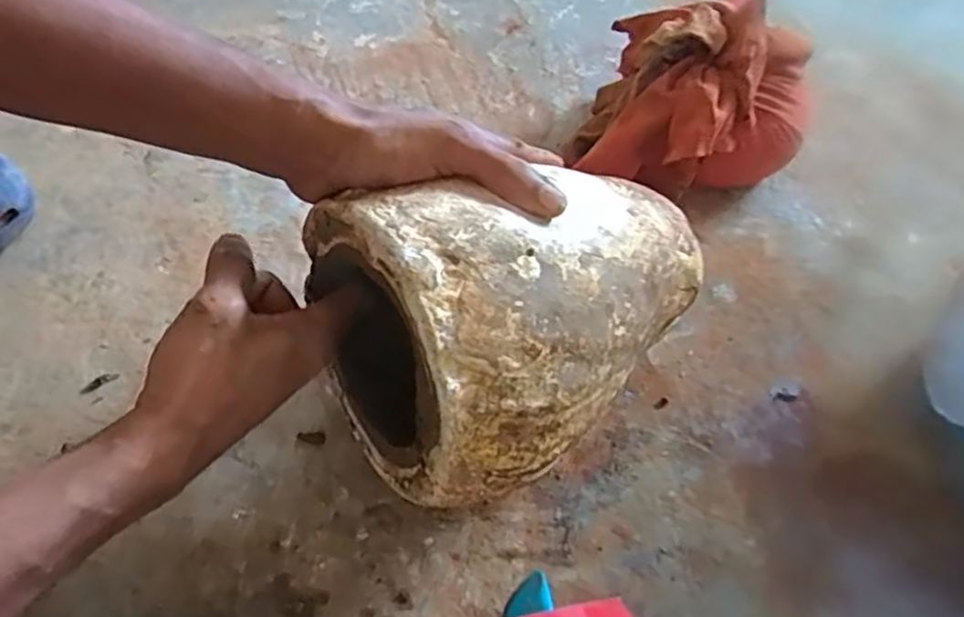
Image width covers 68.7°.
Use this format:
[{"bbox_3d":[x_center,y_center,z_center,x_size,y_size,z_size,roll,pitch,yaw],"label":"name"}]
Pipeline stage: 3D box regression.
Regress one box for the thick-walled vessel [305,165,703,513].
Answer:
[{"bbox_3d":[0.014,-0.013,0.409,0.166,0.146,0.220,37,60,19],"label":"thick-walled vessel"}]

